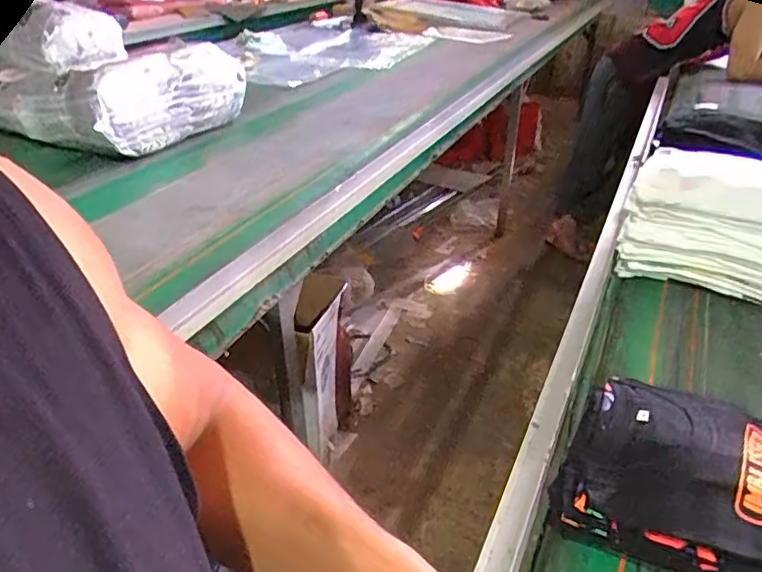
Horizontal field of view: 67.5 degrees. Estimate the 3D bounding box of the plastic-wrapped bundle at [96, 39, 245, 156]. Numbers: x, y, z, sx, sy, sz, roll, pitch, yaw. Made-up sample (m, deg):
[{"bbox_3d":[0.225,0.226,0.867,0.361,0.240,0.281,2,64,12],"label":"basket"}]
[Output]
[{"bbox_3d":[-0.490,-0.463,1.384,0.134,0.187,0.439,10,34,16],"label":"plastic-wrapped bundle"}]

